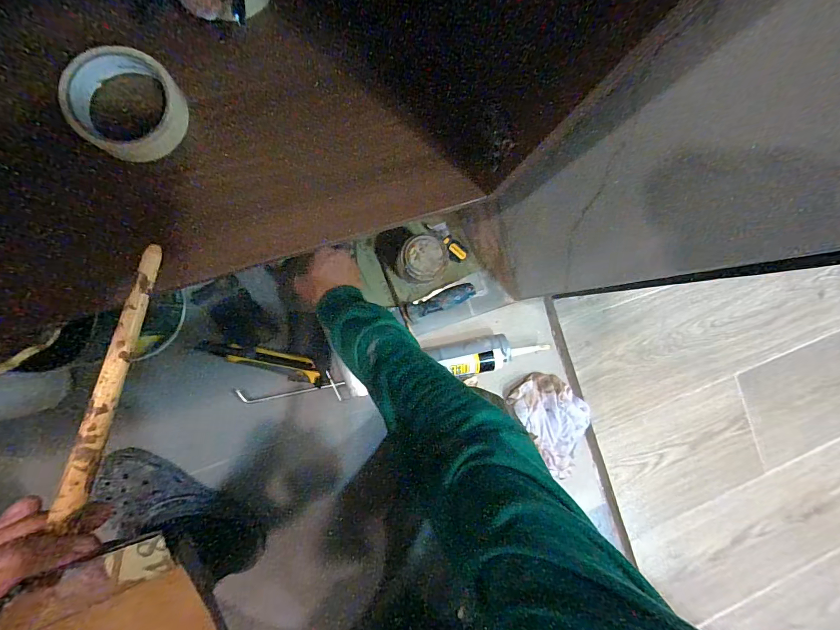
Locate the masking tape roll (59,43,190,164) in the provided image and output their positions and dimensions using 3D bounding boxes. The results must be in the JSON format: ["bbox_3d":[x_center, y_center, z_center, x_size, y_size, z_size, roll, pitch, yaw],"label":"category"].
[{"bbox_3d":[-0.275,-0.197,0.352,0.096,0.039,0.092,0,89,-9],"label":"masking tape roll"}]

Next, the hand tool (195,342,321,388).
[{"bbox_3d":[-0.248,0.069,0.593,0.192,0.025,0.034,17,87,-8],"label":"hand tool"}]

